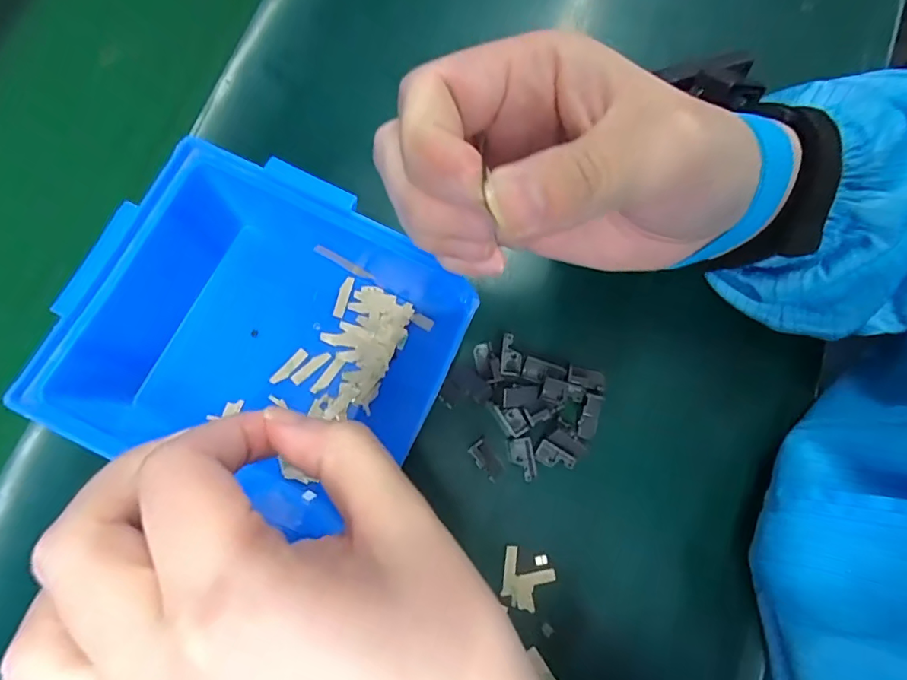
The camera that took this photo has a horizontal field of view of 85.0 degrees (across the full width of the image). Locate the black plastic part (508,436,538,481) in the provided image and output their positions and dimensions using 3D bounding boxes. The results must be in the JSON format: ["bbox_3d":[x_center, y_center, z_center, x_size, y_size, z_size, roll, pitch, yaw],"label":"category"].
[{"bbox_3d":[0.034,0.057,0.238,0.010,0.009,0.020,-11,79,-4],"label":"black plastic part"}]

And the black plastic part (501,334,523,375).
[{"bbox_3d":[0.030,0.007,0.249,0.010,0.004,0.022,6,78,0],"label":"black plastic part"}]

